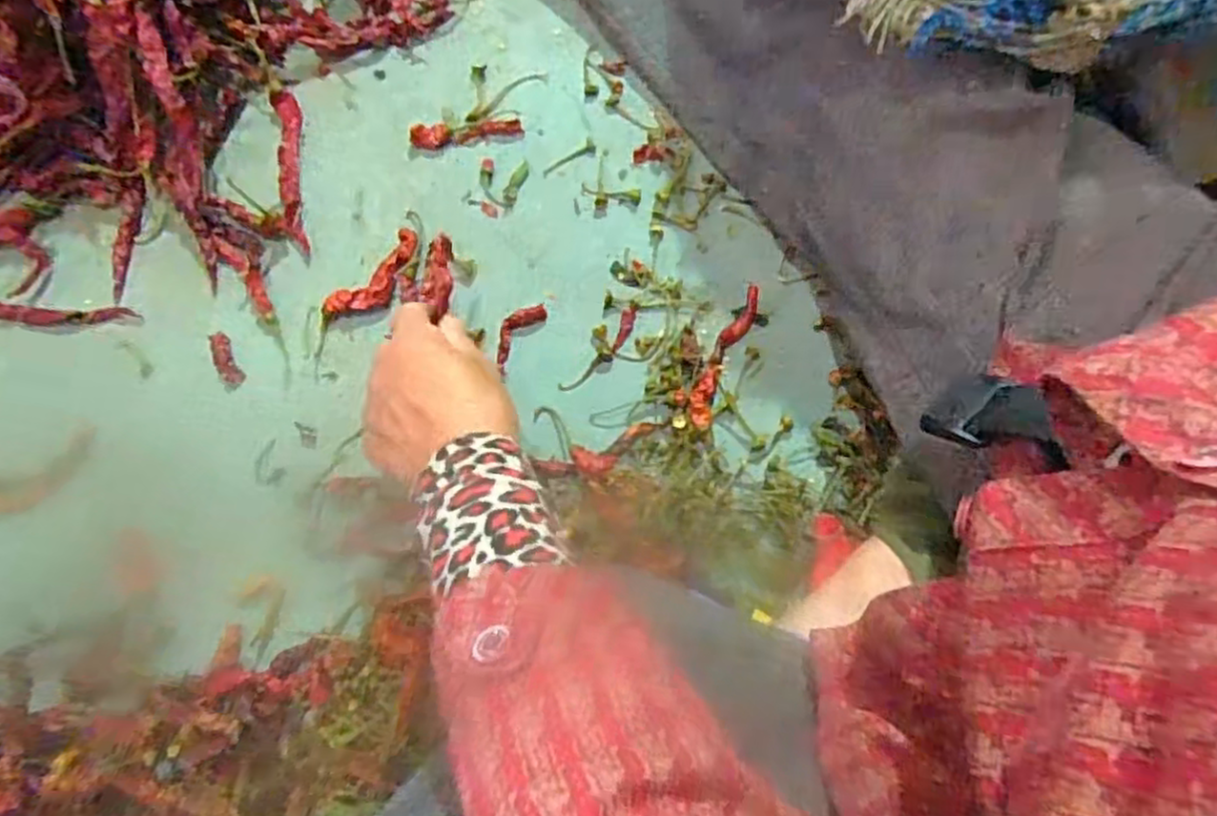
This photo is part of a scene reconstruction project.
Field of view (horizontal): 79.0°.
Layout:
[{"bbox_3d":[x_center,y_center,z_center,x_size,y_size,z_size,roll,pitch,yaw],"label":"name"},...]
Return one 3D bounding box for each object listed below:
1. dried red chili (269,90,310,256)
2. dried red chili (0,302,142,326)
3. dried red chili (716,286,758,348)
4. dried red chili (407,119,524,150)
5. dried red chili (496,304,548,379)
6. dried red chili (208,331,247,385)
[{"bbox_3d":[-0.219,-0.167,0.509,0.018,0.009,0.125,-12,75,-4],"label":"dried red chili"},{"bbox_3d":[-0.358,-0.061,0.482,0.097,0.007,0.015,2,75,0],"label":"dried red chili"},{"bbox_3d":[0.087,-0.057,0.483,0.014,0.009,0.048,32,77,8],"label":"dried red chili"},{"bbox_3d":[-0.100,-0.195,0.519,0.076,0.012,0.018,-8,75,-3],"label":"dried red chili"},{"bbox_3d":[-0.060,-0.048,0.480,0.021,0.006,0.054,33,77,8],"label":"dried red chili"},{"bbox_3d":[-0.246,-0.032,0.472,0.015,0.004,0.038,-28,77,-8],"label":"dried red chili"}]

